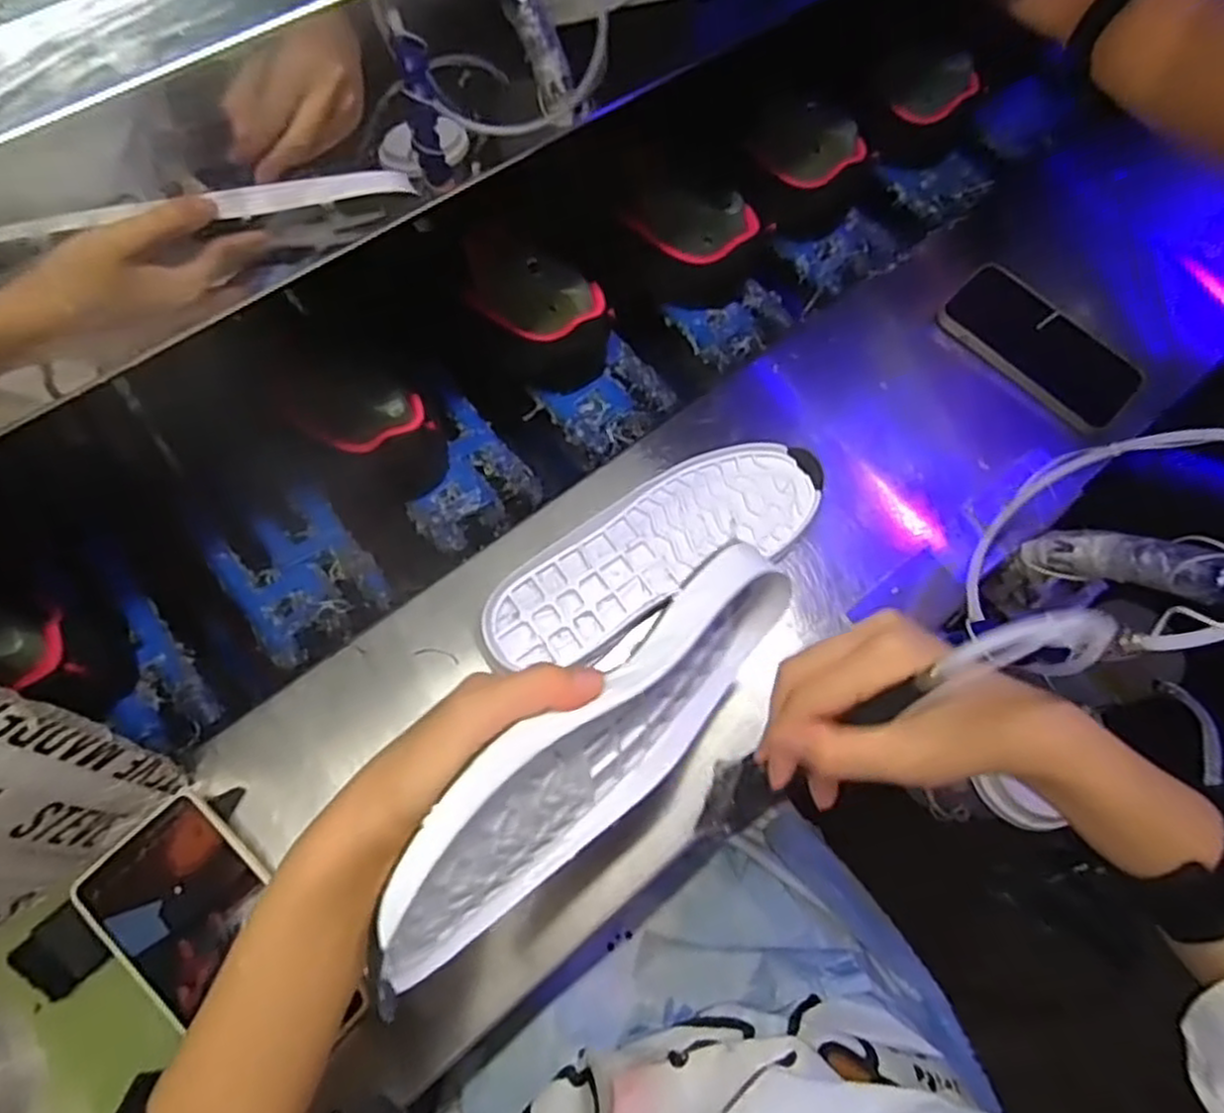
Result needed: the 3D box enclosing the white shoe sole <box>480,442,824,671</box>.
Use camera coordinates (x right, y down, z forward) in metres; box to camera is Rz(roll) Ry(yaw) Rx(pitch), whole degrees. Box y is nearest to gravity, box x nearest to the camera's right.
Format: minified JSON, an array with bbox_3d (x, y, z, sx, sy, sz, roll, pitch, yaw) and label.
[{"bbox_3d":[0.029,-0.007,0.525,0.258,0.023,0.092,-26,72,-15],"label":"white shoe sole"}]

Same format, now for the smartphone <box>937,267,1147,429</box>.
[{"bbox_3d":[0.353,-0.173,0.605,0.160,0.011,0.078,41,82,7],"label":"smartphone"}]

